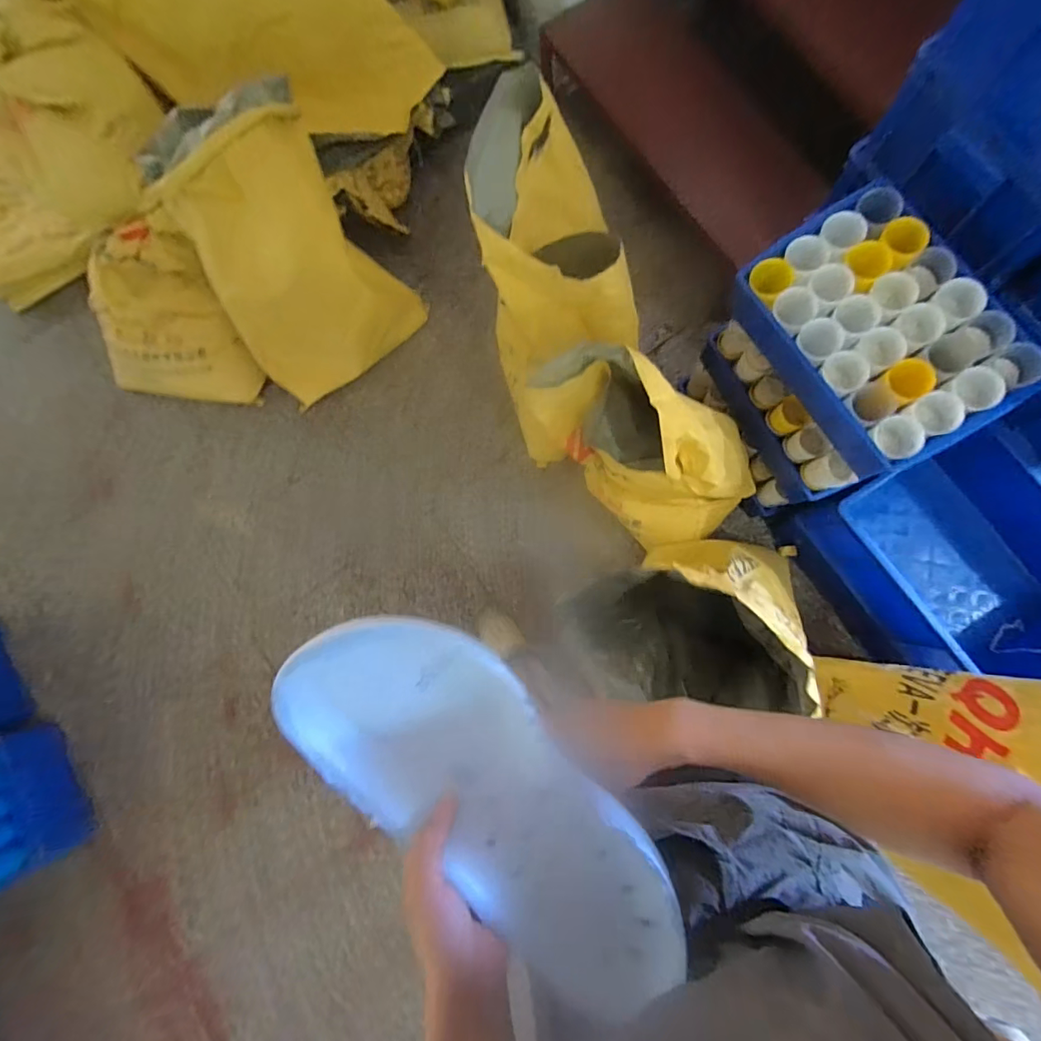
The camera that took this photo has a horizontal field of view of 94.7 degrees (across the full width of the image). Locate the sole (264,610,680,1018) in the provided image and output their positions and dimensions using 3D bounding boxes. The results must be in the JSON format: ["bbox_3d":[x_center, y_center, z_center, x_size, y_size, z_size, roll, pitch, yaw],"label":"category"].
[{"bbox_3d":[-0.021,0.188,0.322,0.305,0.043,0.127,45,87,2],"label":"sole"}]

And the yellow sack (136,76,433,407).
[{"bbox_3d":[-0.589,-0.655,1.224,0.459,0.620,0.180,-32,45,3],"label":"yellow sack"}]

